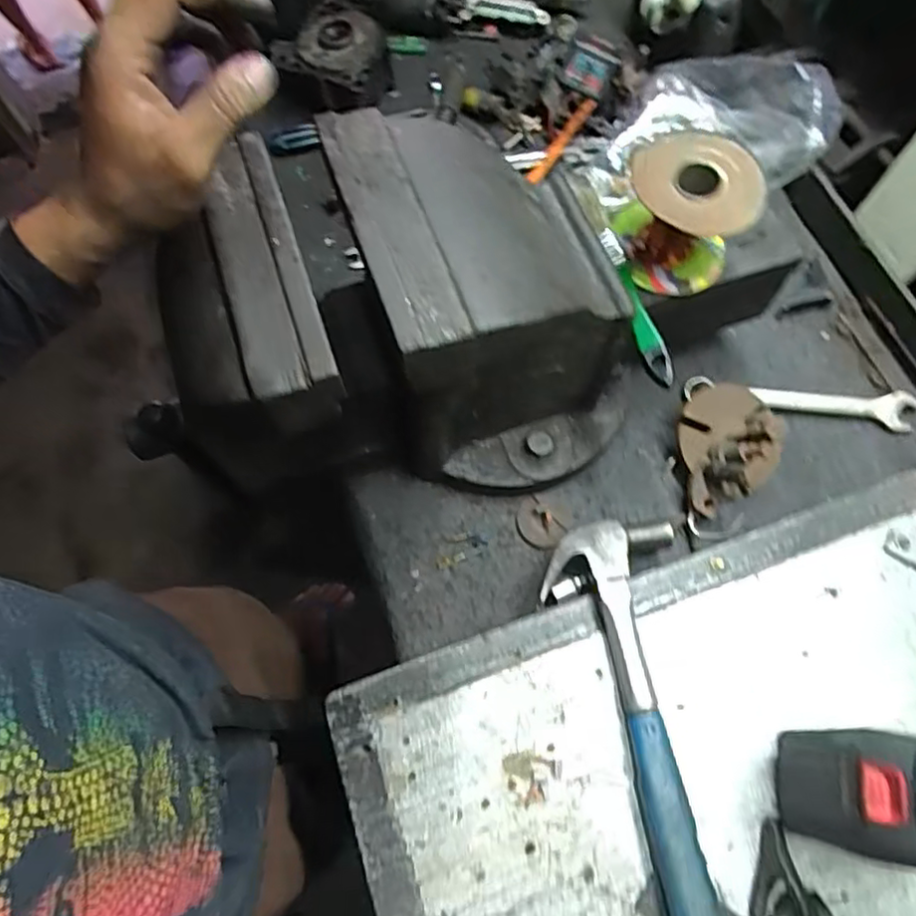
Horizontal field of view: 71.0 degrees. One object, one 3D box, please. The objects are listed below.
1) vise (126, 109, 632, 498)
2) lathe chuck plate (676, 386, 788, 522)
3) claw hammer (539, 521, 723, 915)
[{"bbox_3d":[-0.058,-0.092,0.505,0.382,0.242,0.199,-11,67,-5],"label":"vise"},{"bbox_3d":[0.260,-0.020,0.592,0.102,0.074,0.119,-9,67,-4],"label":"lathe chuck plate"},{"bbox_3d":[0.130,0.206,0.496,0.110,0.039,0.329,-2,67,-1],"label":"claw hammer"}]

